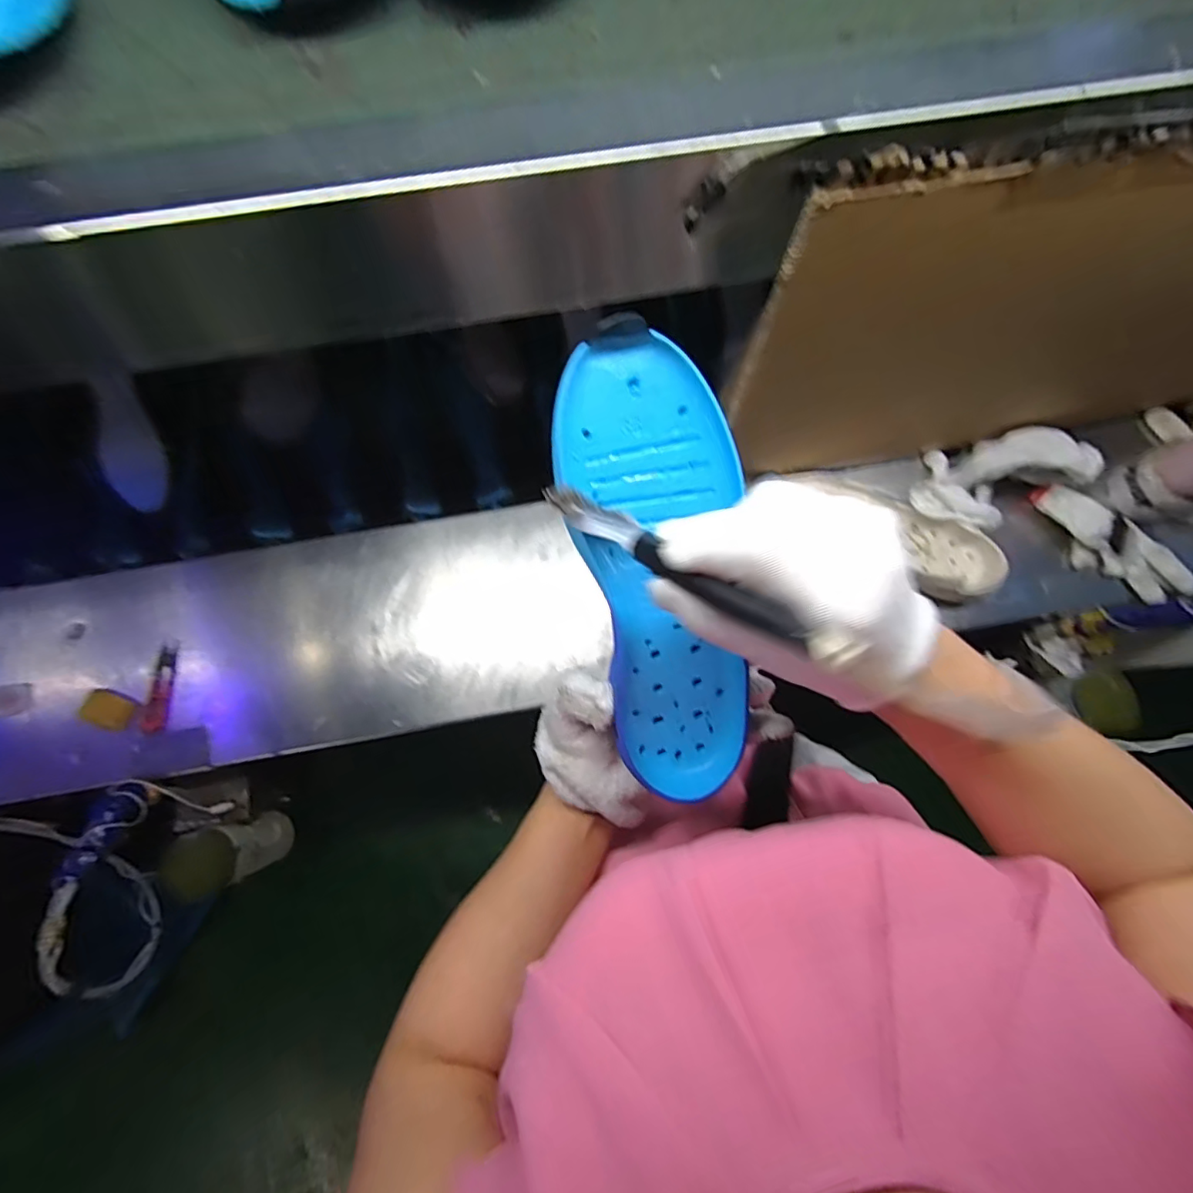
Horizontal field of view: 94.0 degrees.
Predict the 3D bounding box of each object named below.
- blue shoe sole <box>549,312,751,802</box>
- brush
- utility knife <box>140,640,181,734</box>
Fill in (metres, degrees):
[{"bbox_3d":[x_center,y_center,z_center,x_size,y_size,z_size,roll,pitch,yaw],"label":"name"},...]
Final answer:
[{"bbox_3d":[0.038,-0.011,0.299,0.088,0.023,0.247,-12,103,-3],"label":"blue shoe sole"},{"bbox_3d":[0.031,-0.017,0.247,0.023,0.027,0.141,-46,50,-8],"label":"brush"},{"bbox_3d":[-0.479,0.099,0.611,0.019,0.007,0.098,5,80,0],"label":"utility knife"}]

